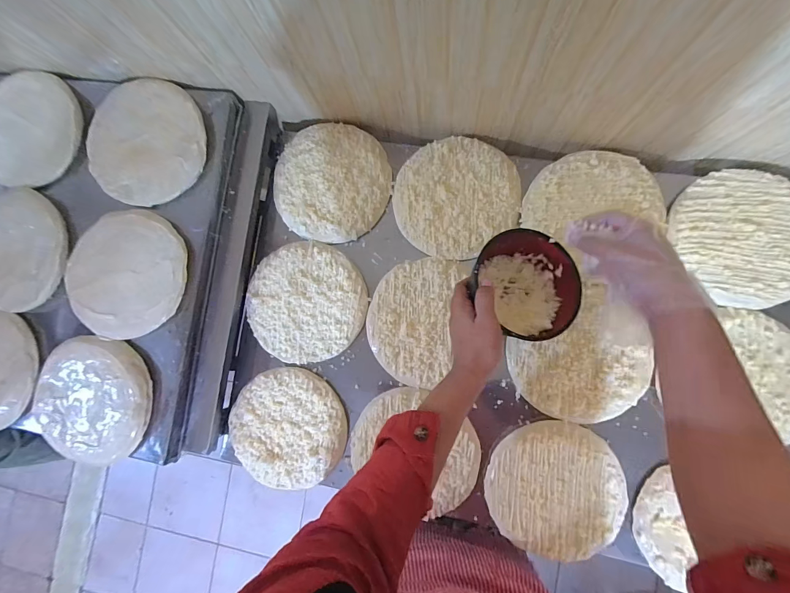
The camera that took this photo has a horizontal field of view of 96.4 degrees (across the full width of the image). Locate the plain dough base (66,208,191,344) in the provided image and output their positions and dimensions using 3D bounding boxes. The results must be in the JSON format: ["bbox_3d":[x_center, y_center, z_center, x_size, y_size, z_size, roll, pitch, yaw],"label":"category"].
[{"bbox_3d":[-0.434,-0.037,0.569,0.201,0.026,0.202,3,81,9],"label":"plain dough base"}]

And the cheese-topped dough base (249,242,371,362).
[{"bbox_3d":[-0.153,0.009,0.595,0.203,0.013,0.194,0,87,7],"label":"cheese-topped dough base"}]

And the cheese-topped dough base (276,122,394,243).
[{"bbox_3d":[-0.109,-0.199,0.607,0.191,0.016,0.208,0,87,7],"label":"cheese-topped dough base"}]

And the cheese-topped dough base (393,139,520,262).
[{"bbox_3d":[0.095,-0.163,0.570,0.192,0.005,0.188,-39,84,4],"label":"cheese-topped dough base"}]

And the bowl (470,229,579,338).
[{"bbox_3d":[0.171,-0.013,0.473,0.138,0.060,0.138,0,81,0],"label":"bowl"}]

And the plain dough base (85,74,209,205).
[{"bbox_3d":[-0.410,-0.249,0.574,0.200,0.027,0.188,0,87,7],"label":"plain dough base"}]

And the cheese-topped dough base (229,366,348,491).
[{"bbox_3d":[-0.182,0.217,0.587,0.198,0.008,0.187,0,87,7],"label":"cheese-topped dough base"}]

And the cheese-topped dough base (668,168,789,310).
[{"bbox_3d":[0.517,-0.091,0.518,0.176,0.014,0.199,-32,84,4],"label":"cheese-topped dough base"}]

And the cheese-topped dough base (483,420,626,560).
[{"bbox_3d":[0.240,0.291,0.537,0.193,0.020,0.196,0,87,7],"label":"cheese-topped dough base"}]

